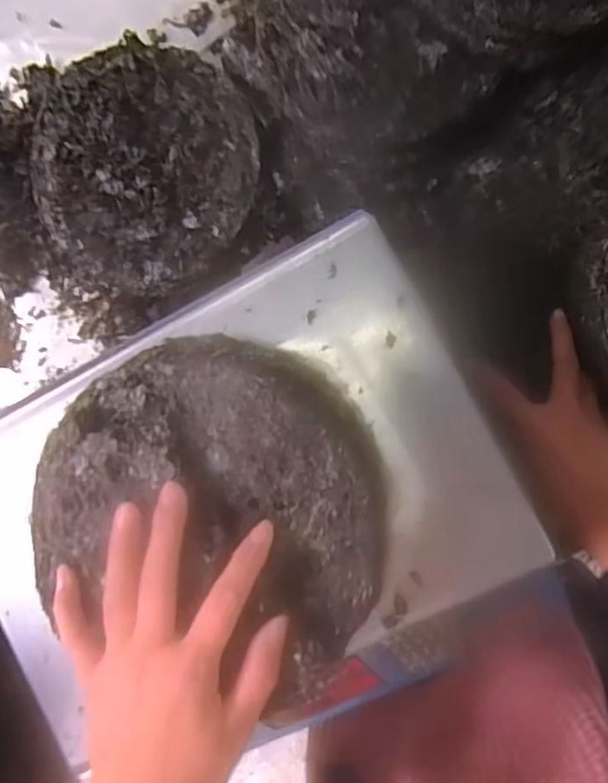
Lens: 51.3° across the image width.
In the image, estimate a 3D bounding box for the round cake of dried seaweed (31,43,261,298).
[{"bbox_3d":[-0.132,-0.186,0.537,0.188,0.053,0.186,0,91,8],"label":"round cake of dried seaweed"}]

